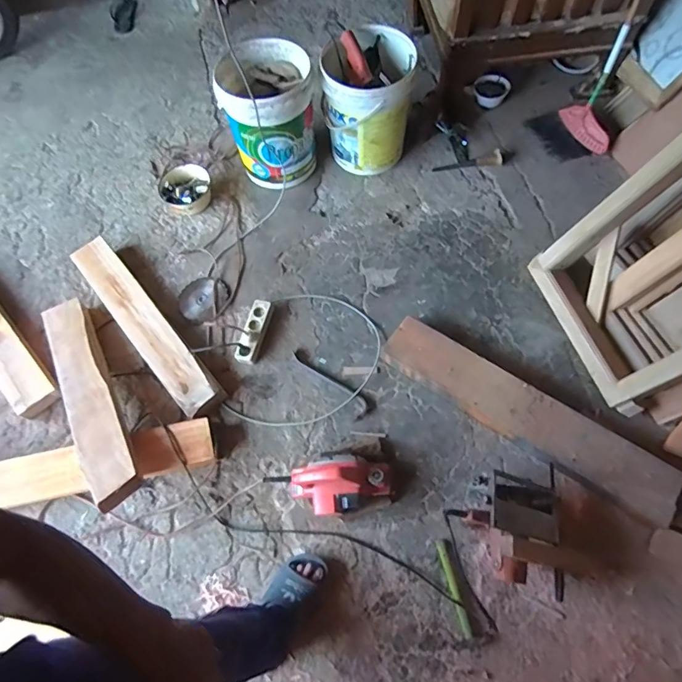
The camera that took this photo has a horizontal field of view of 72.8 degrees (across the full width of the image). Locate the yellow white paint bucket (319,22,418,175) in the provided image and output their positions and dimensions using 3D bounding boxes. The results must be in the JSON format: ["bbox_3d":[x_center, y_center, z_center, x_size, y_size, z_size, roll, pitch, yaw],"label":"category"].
[{"bbox_3d":[0.093,-0.847,1.621,0.284,0.378,0.347,1,66,3],"label":"yellow white paint bucket"}]

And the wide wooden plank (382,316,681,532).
[{"bbox_3d":[0.495,0.196,1.266,0.824,0.038,0.159,32,86,16],"label":"wide wooden plank"}]

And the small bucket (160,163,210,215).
[{"bbox_3d":[-0.560,-0.545,1.682,0.181,0.081,0.173,-1,66,2],"label":"small bucket"}]

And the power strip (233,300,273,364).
[{"bbox_3d":[-0.268,-0.029,1.436,0.070,0.042,0.204,11,67,8],"label":"power strip"}]

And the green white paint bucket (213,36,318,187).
[{"bbox_3d":[-0.240,-0.764,1.607,0.301,0.367,0.344,-8,66,-1],"label":"green white paint bucket"}]

